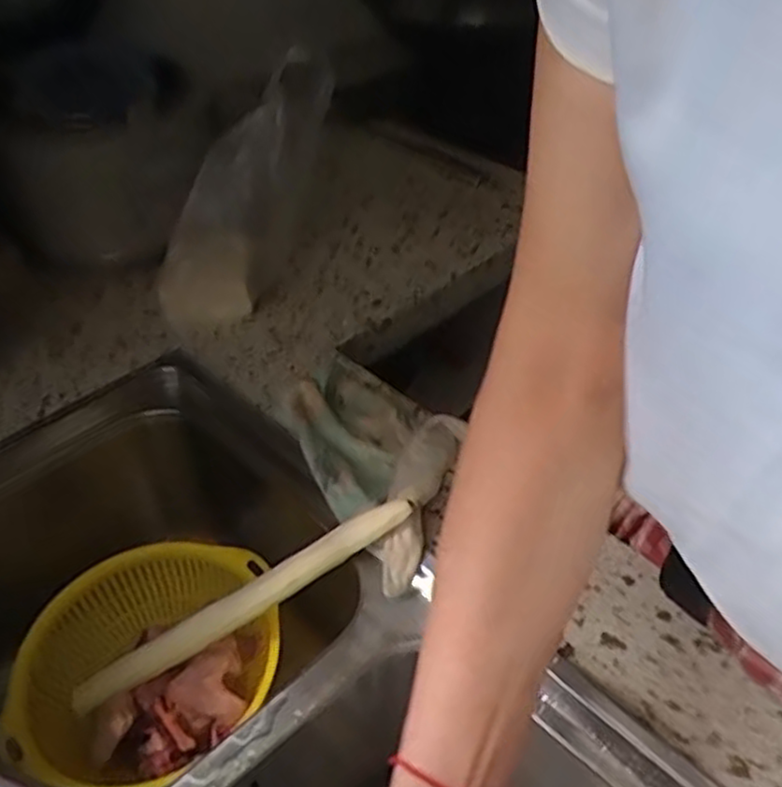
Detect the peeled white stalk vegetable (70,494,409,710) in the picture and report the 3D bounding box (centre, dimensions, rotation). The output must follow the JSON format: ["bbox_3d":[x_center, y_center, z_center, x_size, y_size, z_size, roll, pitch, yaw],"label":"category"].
[{"bbox_3d":[-0.128,0.172,0.576,0.350,0.026,0.022,-34,38,20],"label":"peeled white stalk vegetable"}]

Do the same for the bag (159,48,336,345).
[{"bbox_3d":[-0.134,-0.188,0.701,0.068,0.287,0.115,33,9,33],"label":"bag"}]

